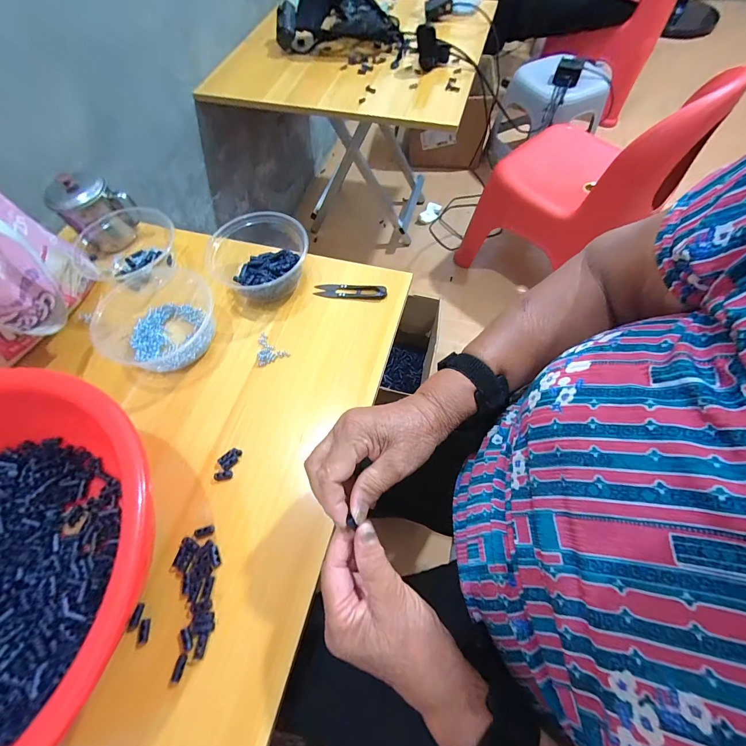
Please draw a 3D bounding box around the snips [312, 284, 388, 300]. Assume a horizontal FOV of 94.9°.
[{"bbox_3d":[-0.033,-0.117,0.486,0.103,0.011,0.023,7,64,6],"label":"snips"}]

